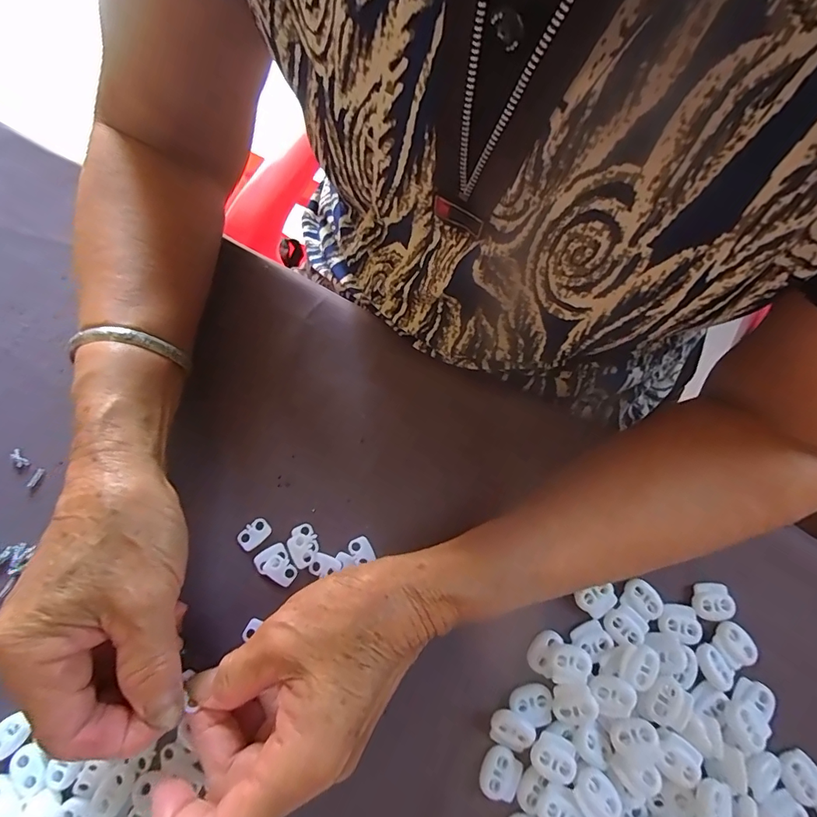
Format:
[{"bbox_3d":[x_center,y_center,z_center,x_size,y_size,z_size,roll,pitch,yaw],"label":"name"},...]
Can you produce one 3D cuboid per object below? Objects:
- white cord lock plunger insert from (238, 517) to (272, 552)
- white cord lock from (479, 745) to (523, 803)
[{"bbox_3d":[-0.090,0.073,0.261,0.019,0.004,0.013,-42,76,-14],"label":"white cord lock plunger insert"},{"bbox_3d":[0.046,0.182,0.223,0.018,0.004,0.021,29,73,9],"label":"white cord lock"}]

